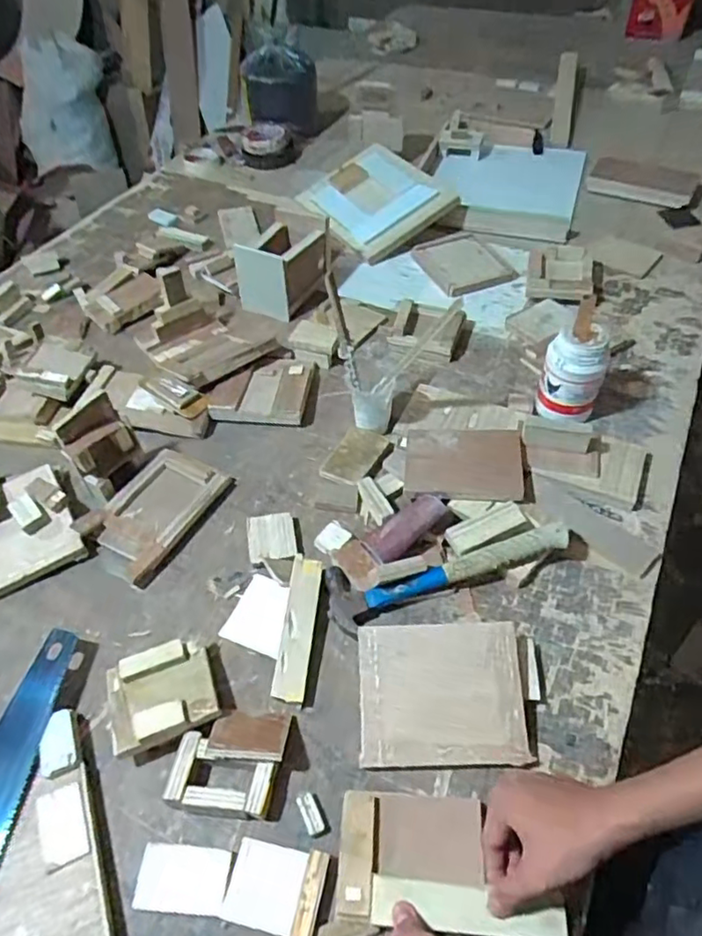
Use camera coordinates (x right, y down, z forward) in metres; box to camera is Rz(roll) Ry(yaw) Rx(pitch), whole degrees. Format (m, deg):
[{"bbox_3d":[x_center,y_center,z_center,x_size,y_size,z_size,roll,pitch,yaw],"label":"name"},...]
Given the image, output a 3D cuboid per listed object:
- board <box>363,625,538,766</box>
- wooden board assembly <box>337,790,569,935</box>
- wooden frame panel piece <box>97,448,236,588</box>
[{"bbox_3d":[0.090,0.219,0.605,0.158,0.010,0.130,-1,61,0],"label":"board"},{"bbox_3d":[0.082,0.336,0.529,0.180,0.036,0.099,5,52,4],"label":"wooden board assembly"},{"bbox_3d":[-0.245,0.056,0.774,0.109,0.022,0.179,21,54,18],"label":"wooden frame panel piece"}]

